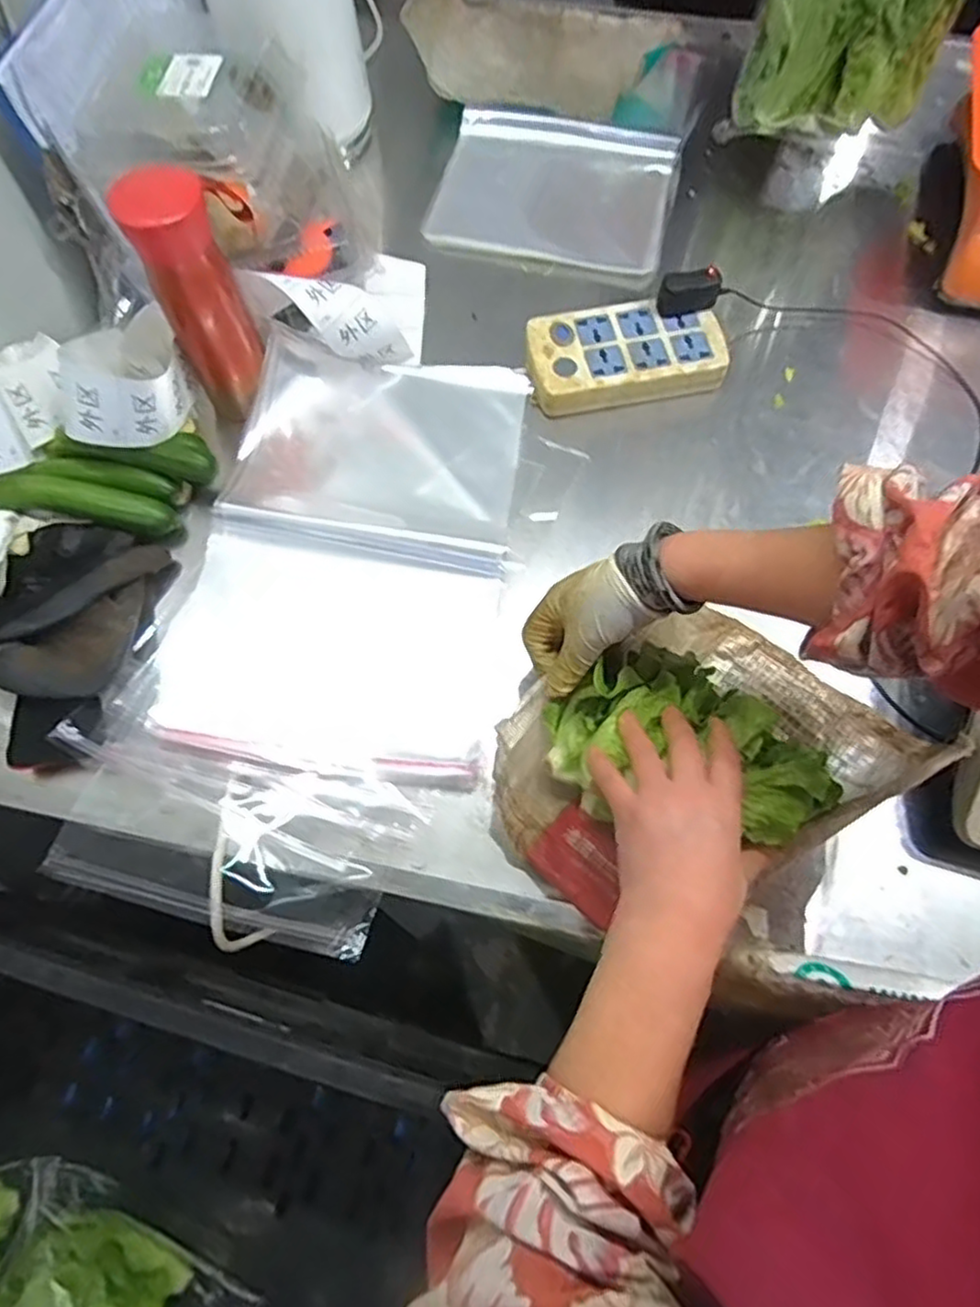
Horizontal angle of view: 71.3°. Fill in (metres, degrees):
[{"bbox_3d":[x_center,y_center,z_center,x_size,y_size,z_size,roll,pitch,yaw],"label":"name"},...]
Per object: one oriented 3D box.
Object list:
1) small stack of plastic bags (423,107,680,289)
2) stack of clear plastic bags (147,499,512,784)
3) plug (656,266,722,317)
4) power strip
[{"bbox_3d":[0.069,-0.514,0.755,0.251,0.035,0.212,11,69,5],"label":"small stack of plastic bags"},{"bbox_3d":[-0.125,-0.016,0.549,0.260,0.016,0.208,9,69,4],"label":"stack of clear plastic bags"},{"bbox_3d":[0.189,-0.344,0.648,0.056,0.034,0.023,-8,69,-3],"label":"plug"},{"bbox_3d":[0.129,-0.289,0.656,0.186,0.027,0.101,-11,69,-4],"label":"power strip"}]

